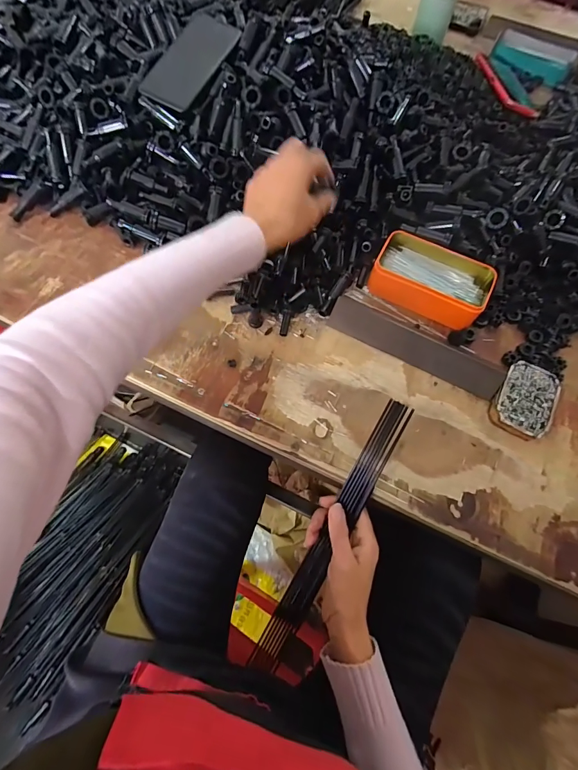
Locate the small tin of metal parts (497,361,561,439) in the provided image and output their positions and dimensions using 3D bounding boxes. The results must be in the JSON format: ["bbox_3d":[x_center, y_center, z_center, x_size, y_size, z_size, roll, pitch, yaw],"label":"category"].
[{"bbox_3d":[0.279,0.017,0.441,0.059,0.020,0.085,30,71,8],"label":"small tin of metal parts"}]

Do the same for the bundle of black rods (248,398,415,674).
[{"bbox_3d":[0.037,0.198,0.435,0.032,0.017,0.409,25,110,7],"label":"bundle of black rods"}]

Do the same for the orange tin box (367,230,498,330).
[{"bbox_3d":[0.186,-0.141,0.488,0.144,0.041,0.088,27,71,7],"label":"orange tin box"}]

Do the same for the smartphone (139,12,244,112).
[{"bbox_3d":[-0.133,-0.444,0.510,0.078,0.006,0.163,27,78,4],"label":"smartphone"}]

